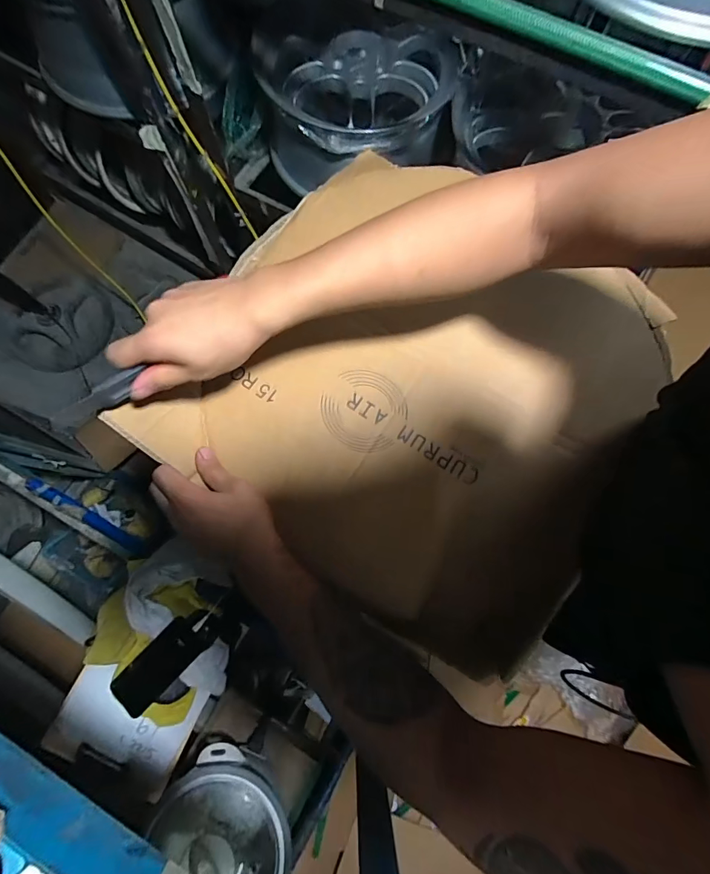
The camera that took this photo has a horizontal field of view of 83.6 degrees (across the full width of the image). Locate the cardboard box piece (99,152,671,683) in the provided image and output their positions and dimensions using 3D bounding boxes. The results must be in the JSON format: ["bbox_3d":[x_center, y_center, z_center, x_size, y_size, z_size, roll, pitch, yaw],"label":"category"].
[{"bbox_3d":[0.065,-0.071,0.435,0.449,0.033,0.460,29,77,6],"label":"cardboard box piece"}]

